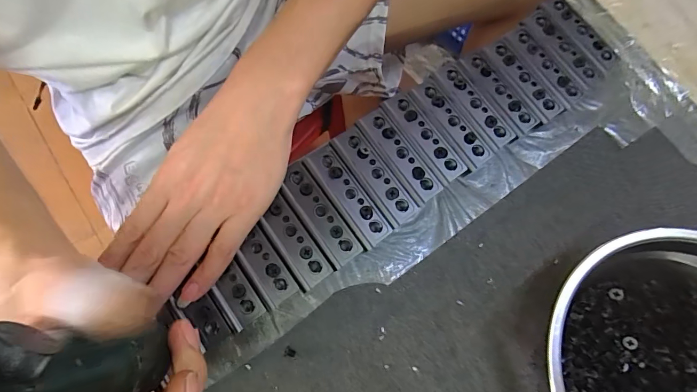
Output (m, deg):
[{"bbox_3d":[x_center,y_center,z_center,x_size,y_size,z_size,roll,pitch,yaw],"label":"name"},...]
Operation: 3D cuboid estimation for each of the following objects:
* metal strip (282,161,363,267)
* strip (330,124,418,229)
[{"bbox_3d":[-0.023,0.012,0.295,0.023,0.009,0.086,-33,78,-12],"label":"metal strip"},{"bbox_3d":[0.020,-0.018,0.311,0.027,0.015,0.087,-34,78,-12],"label":"strip"}]

